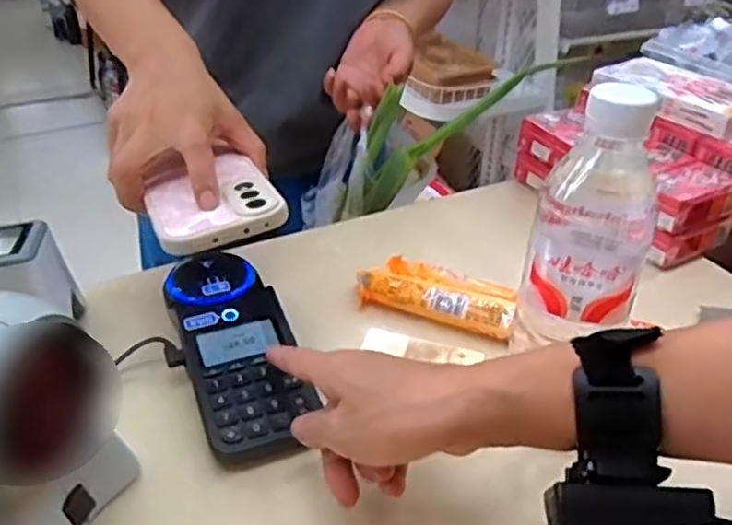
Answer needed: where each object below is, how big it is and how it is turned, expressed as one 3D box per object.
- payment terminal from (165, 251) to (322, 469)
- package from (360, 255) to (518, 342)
[{"bbox_3d":[-0.096,0.054,0.489,0.076,0.034,0.206,-10,35,-17],"label":"payment terminal"},{"bbox_3d":[0.059,0.027,0.548,0.126,0.029,0.053,14,36,19],"label":"package"}]

